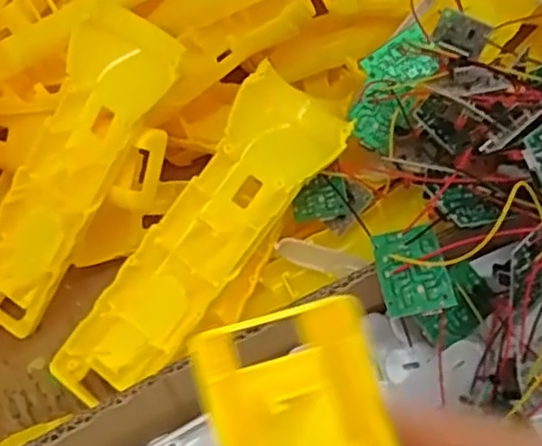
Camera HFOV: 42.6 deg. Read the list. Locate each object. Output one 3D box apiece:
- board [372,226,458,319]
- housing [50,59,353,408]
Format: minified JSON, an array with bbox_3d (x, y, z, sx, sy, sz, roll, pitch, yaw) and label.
[{"bbox_3d":[0.057,0.019,0.277,0.025,0.007,0.035,-9,61,-3],"label":"board"},{"bbox_3d":[-0.030,0.010,0.308,0.047,0.027,0.164,37,87,20],"label":"housing"}]

